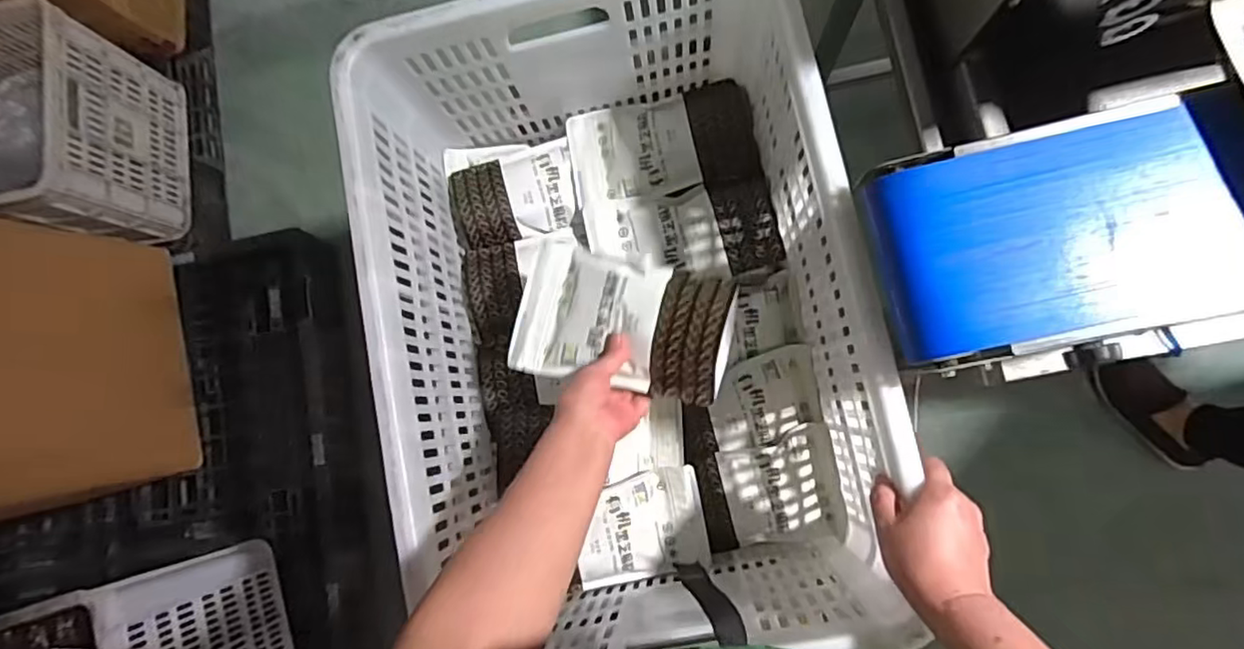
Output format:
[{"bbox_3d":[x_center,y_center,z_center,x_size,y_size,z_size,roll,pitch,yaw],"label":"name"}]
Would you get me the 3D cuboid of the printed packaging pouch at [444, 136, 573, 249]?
[{"bbox_3d":[-0.137,-0.175,0.790,0.152,0.053,0.139,-13,82,3],"label":"printed packaging pouch"}]

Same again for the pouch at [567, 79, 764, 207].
[{"bbox_3d":[0.048,-0.223,0.754,0.226,0.037,0.138,-3,82,5],"label":"pouch"}]

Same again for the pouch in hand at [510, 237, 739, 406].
[{"bbox_3d":[-0.001,-0.004,0.613,0.212,0.028,0.130,10,87,23],"label":"pouch in hand"}]

